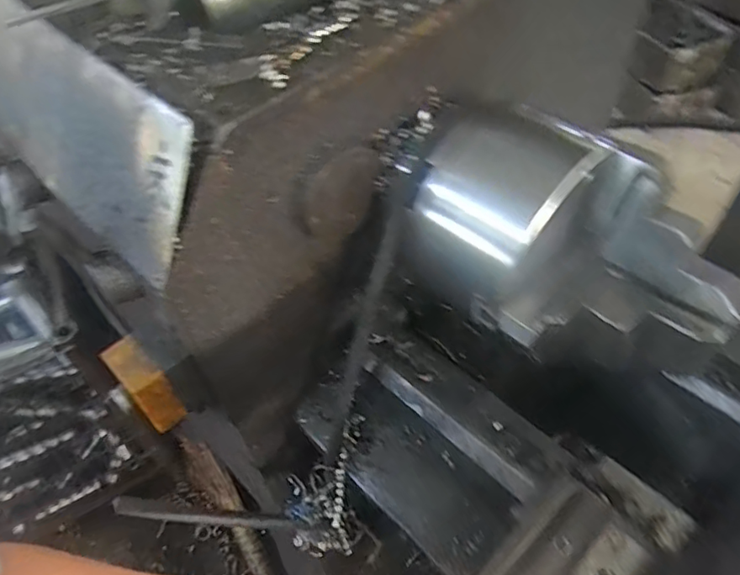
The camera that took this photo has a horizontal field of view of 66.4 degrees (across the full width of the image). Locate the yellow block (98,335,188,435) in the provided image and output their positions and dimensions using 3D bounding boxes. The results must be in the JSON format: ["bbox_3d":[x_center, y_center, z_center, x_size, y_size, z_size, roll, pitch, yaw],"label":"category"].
[{"bbox_3d":[-0.229,0.097,0.573,0.035,0.078,0.074,-38,57,-24],"label":"yellow block"}]

